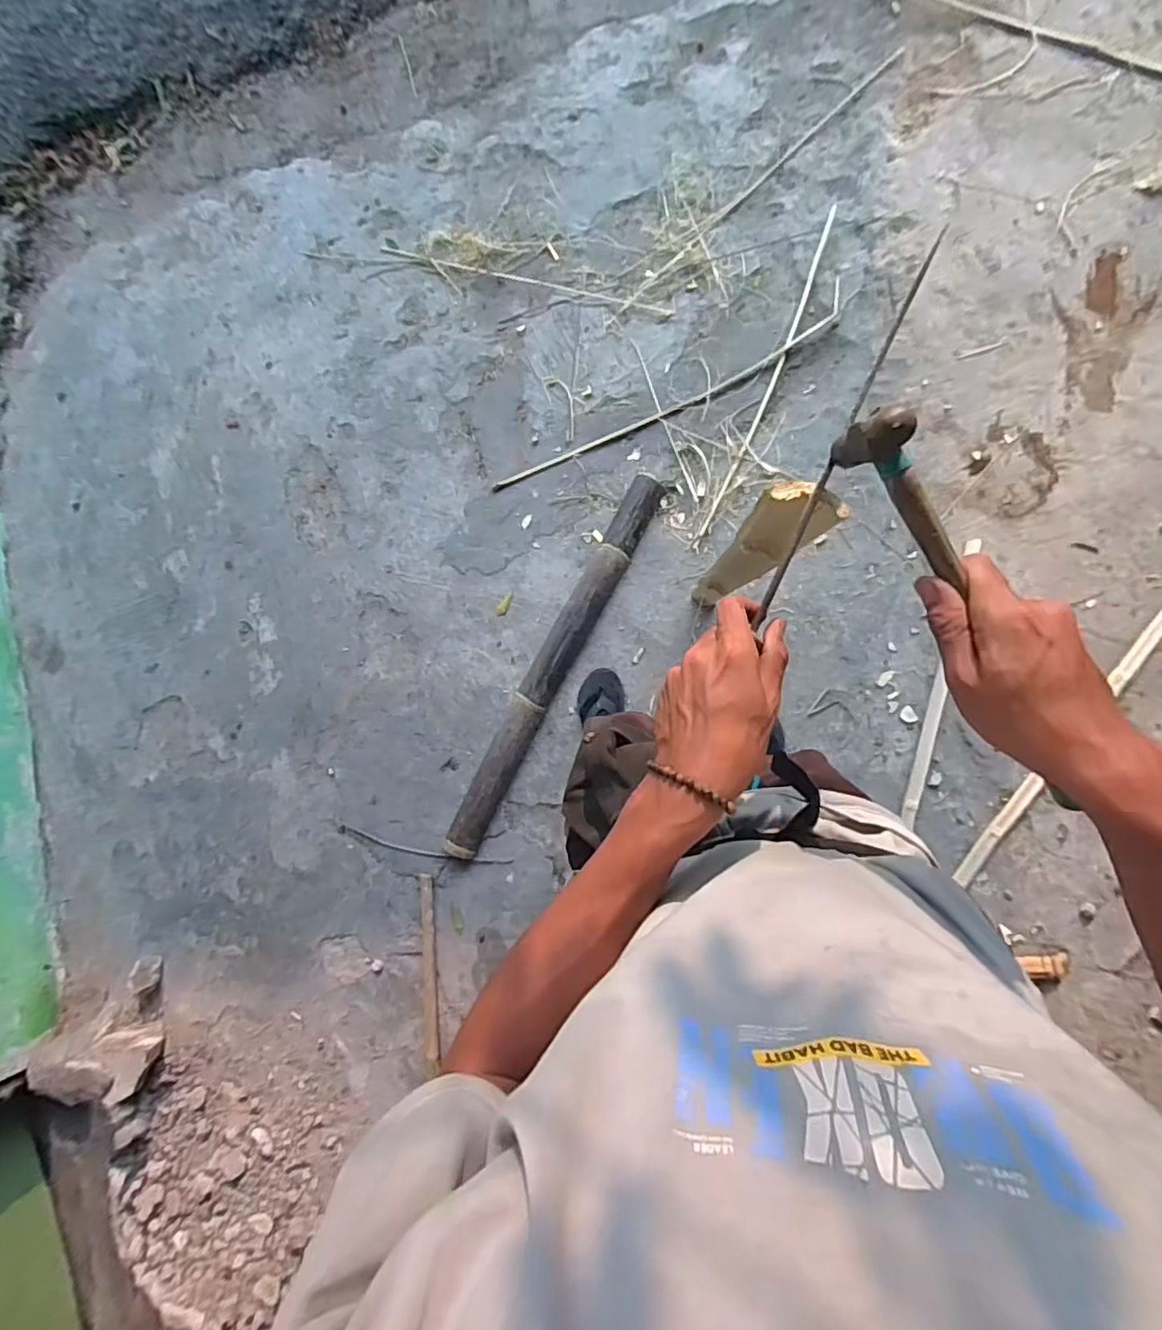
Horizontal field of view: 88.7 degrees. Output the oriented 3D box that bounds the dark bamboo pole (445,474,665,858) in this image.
[{"bbox_3d":[-0.076,-0.003,1.516,0.104,0.062,1.058,28,91,10],"label":"dark bamboo pole"}]

